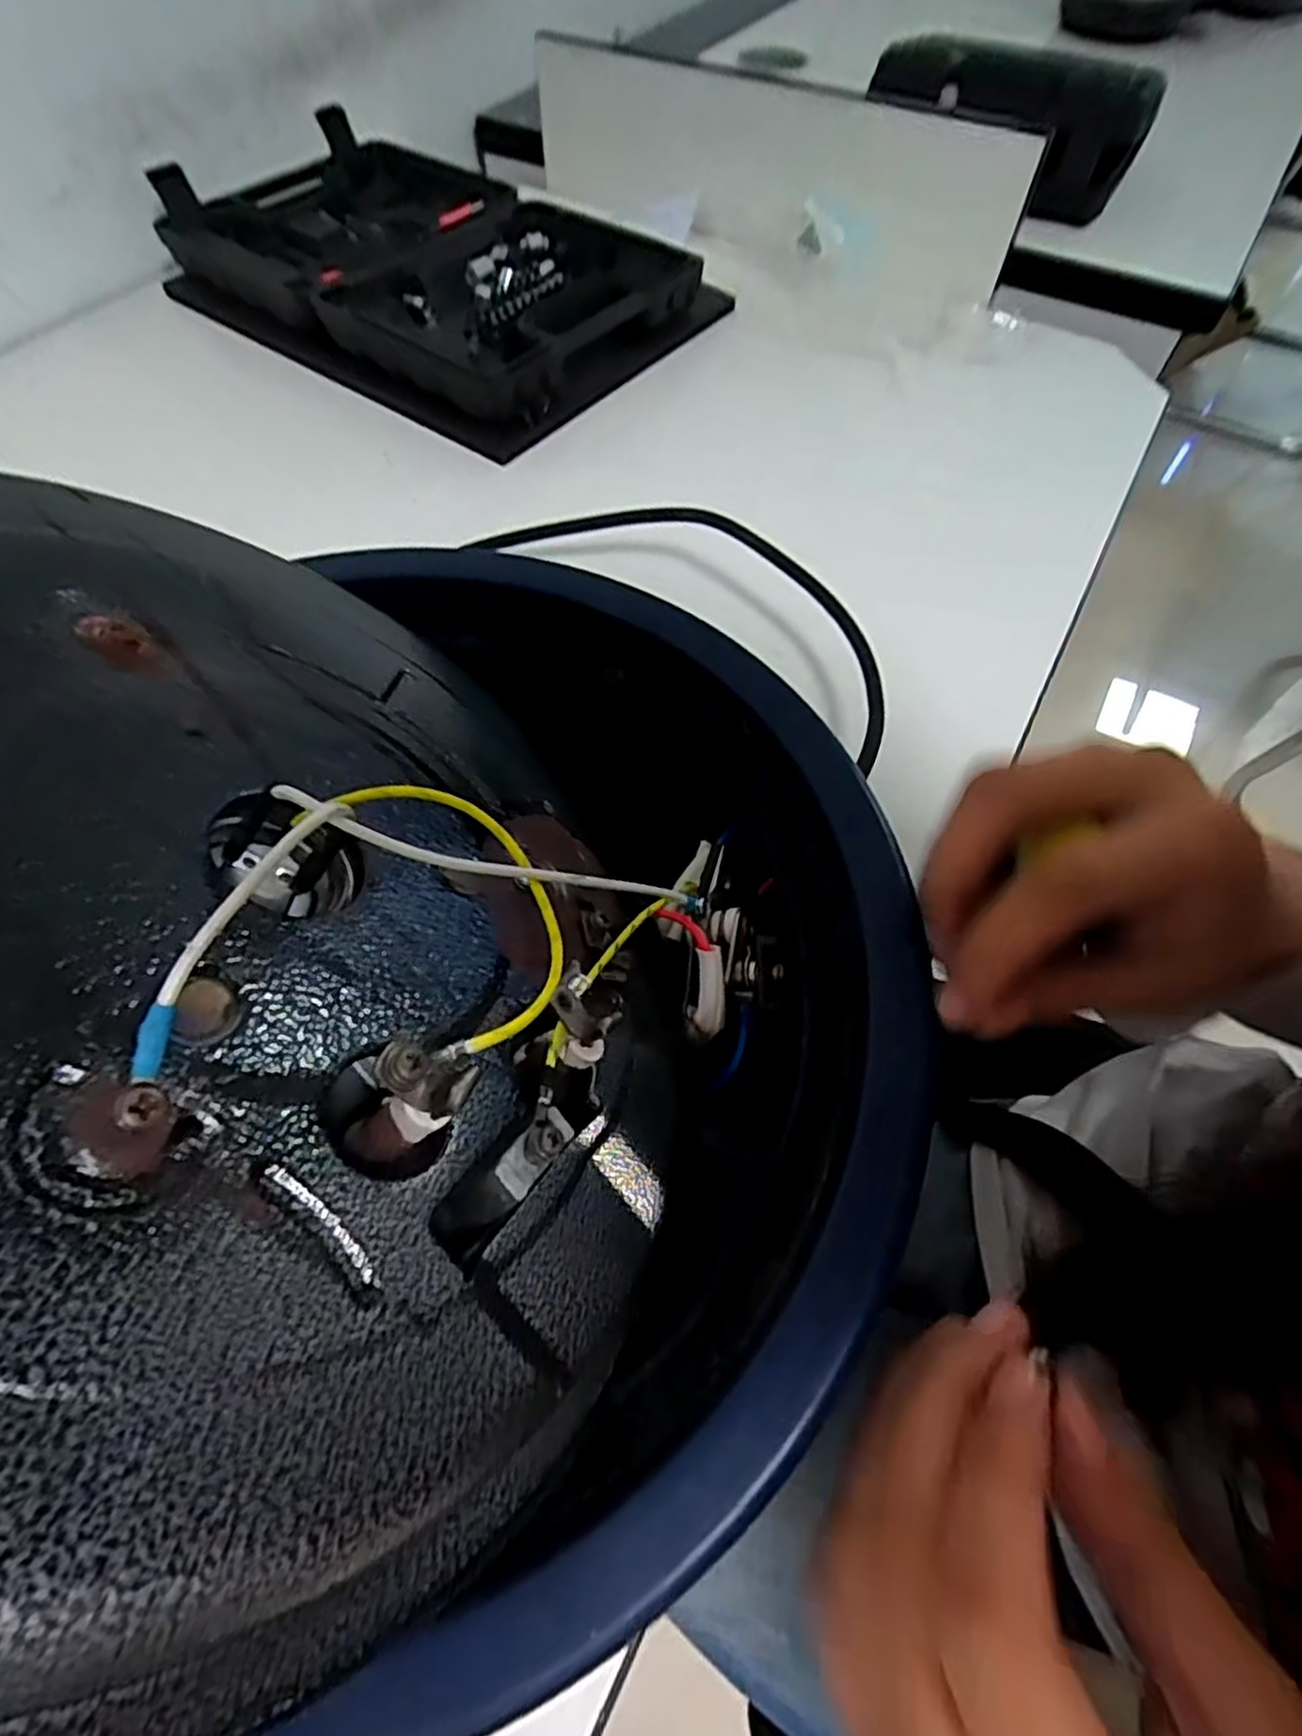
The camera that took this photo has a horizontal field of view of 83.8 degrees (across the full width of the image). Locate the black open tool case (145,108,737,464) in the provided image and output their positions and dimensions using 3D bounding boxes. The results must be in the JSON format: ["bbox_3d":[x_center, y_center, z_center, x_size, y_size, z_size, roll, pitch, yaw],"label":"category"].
[{"bbox_3d":[-0.162,-0.436,0.529,0.374,0.048,0.239,34,65,17],"label":"black open tool case"}]

